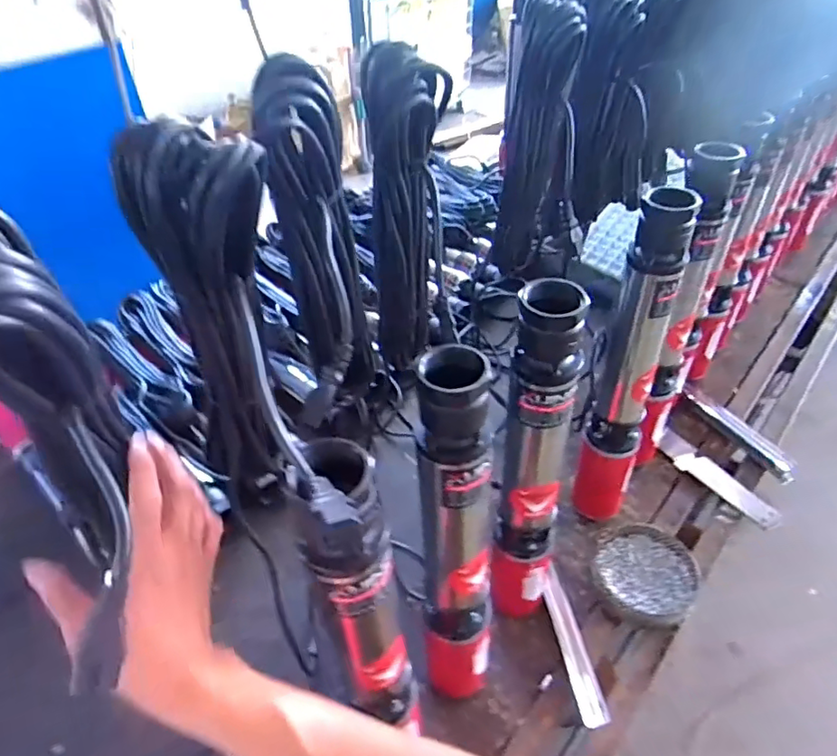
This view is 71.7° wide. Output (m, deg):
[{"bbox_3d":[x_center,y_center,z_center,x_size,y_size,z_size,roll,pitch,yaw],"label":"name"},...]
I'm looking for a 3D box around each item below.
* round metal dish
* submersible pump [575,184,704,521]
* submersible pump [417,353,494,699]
[{"bbox_3d":[0.331,0.282,0.845,0.142,0.035,0.160,2,45,6],"label":"round metal dish"},{"bbox_3d":[0.277,0.007,0.765,0.074,0.513,0.065,16,48,19],"label":"submersible pump"},{"bbox_3d":[0.041,0.186,0.578,0.069,0.503,0.074,5,45,9],"label":"submersible pump"}]

